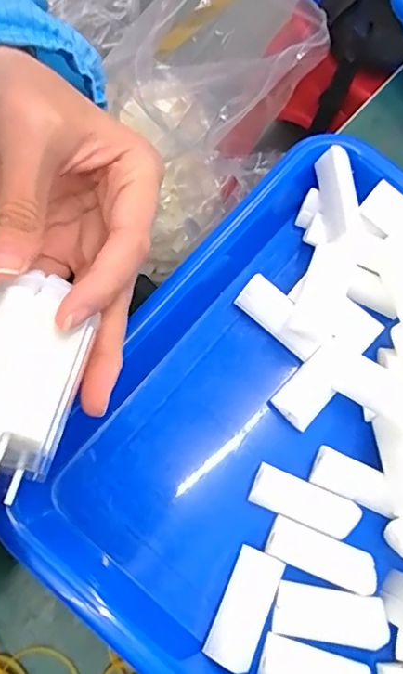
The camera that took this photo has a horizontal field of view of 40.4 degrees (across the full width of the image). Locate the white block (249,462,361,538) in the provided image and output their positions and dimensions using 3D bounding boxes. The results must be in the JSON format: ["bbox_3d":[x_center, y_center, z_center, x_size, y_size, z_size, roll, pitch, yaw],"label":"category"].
[{"bbox_3d":[0.045,0.073,0.242,0.047,0.008,0.017,24,73,0],"label":"white block"}]

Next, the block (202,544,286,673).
[{"bbox_3d":[0.018,0.113,0.229,0.020,0.007,0.045,25,73,0],"label":"block"}]

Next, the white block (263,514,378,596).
[{"bbox_3d":[0.052,0.094,0.236,0.046,0.007,0.017,24,73,0],"label":"white block"}]

